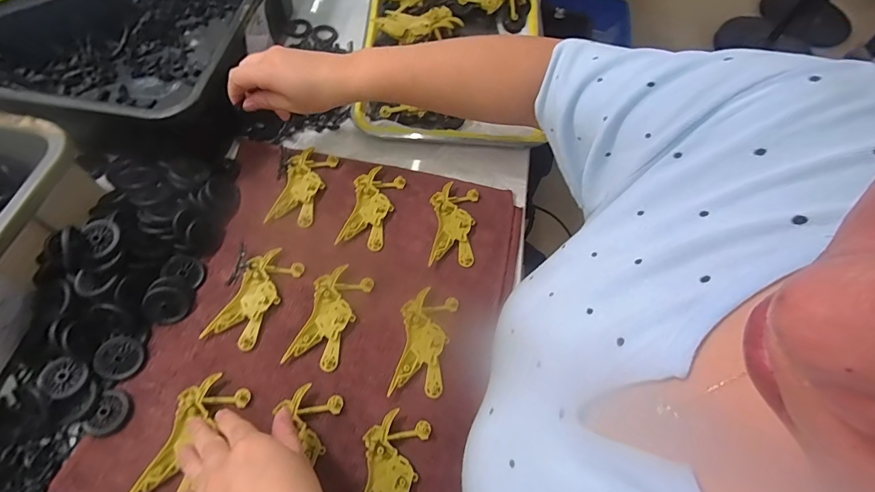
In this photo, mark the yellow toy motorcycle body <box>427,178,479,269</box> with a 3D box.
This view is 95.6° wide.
[{"bbox_3d":[0.018,-0.025,0.448,0.052,0.008,0.100,8,64,0],"label":"yellow toy motorcycle body"}]

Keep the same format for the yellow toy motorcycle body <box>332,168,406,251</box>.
[{"bbox_3d":[-0.075,-0.045,0.451,0.051,0.007,0.101,15,64,4],"label":"yellow toy motorcycle body"}]

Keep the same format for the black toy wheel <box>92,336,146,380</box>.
[{"bbox_3d":[-0.291,0.103,0.364,0.036,0.010,0.036,1,64,-3],"label":"black toy wheel"}]

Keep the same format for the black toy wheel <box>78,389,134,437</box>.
[{"bbox_3d":[-0.289,0.145,0.347,0.037,0.007,0.037,1,64,-3],"label":"black toy wheel"}]

